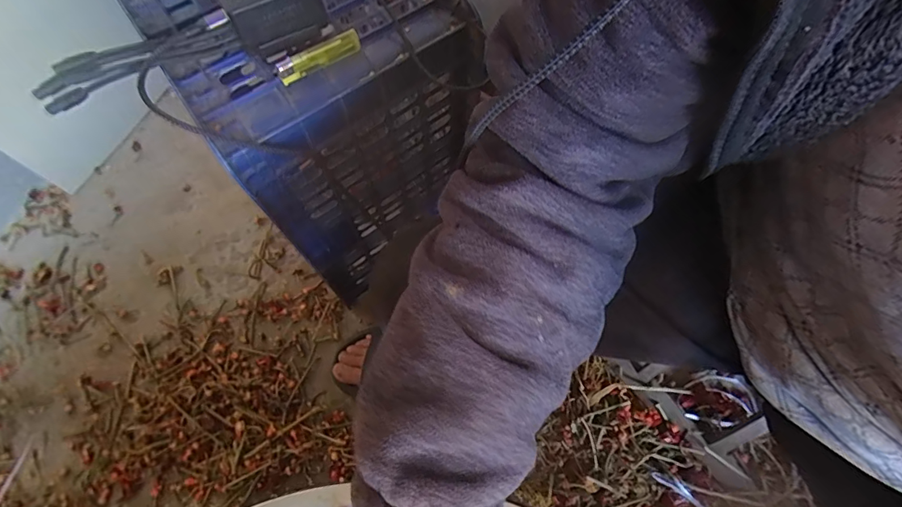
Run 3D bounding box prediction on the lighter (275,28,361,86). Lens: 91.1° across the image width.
[{"bbox_3d":[-0.114,-0.173,0.388,0.078,0.021,0.011,-38,71,-15],"label":"lighter"}]

